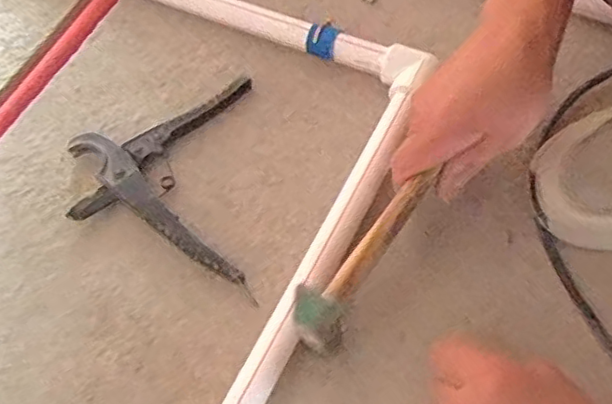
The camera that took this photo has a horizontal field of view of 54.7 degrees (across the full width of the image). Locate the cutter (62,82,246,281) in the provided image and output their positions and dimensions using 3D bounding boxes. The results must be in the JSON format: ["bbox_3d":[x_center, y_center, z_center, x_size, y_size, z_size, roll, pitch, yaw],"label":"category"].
[{"bbox_3d":[-0.122,-0.023,0.487,0.142,0.018,0.179,0,63,3],"label":"cutter"}]

